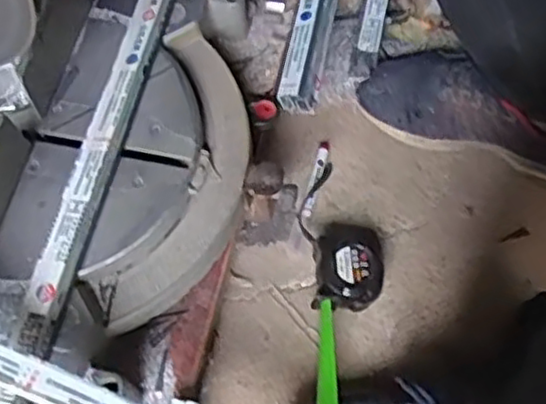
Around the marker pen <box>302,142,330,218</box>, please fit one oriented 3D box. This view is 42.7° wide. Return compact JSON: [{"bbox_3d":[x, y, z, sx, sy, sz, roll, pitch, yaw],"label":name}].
[{"bbox_3d":[0.046,-0.026,0.748,0.014,0.015,0.095,14,67,7],"label":"marker pen"}]

